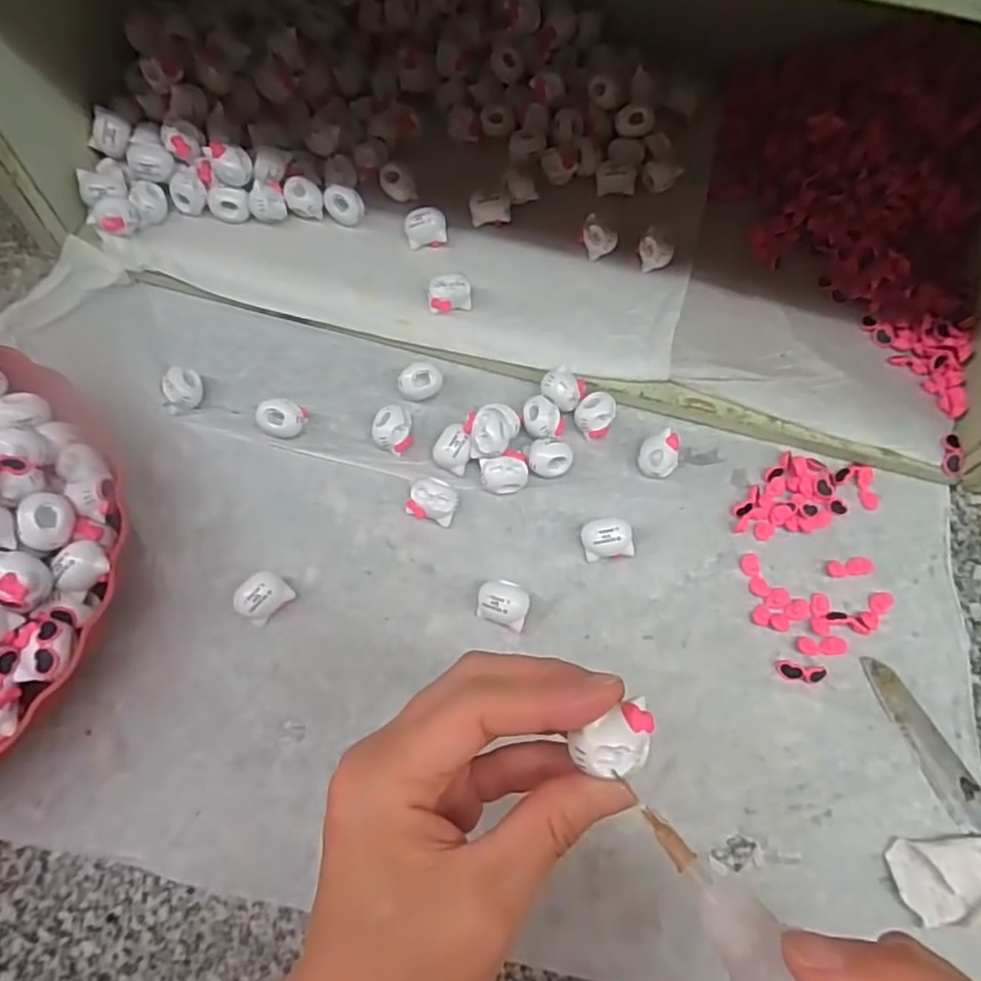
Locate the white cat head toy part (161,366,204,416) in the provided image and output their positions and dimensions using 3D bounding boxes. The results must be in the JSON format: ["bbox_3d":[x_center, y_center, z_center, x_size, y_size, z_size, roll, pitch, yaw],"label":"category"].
[{"bbox_3d":[-0.176,-0.058,0.380,0.023,0.017,0.021,1,65,-2],"label":"white cat head toy part"}]

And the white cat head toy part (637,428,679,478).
[{"bbox_3d":[0.095,-0.019,0.375,0.022,0.020,0.026,31,68,11],"label":"white cat head toy part"}]

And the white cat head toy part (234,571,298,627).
[{"bbox_3d":[-0.114,0.053,0.333,0.019,0.019,0.025,41,70,15],"label":"white cat head toy part"}]

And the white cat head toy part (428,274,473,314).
[{"bbox_3d":[-0.023,-0.117,0.396,0.027,0.017,0.014,-5,66,-5],"label":"white cat head toy part"}]

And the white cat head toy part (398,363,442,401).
[{"bbox_3d":[-0.041,-0.062,0.391,0.025,0.019,0.017,-11,66,-7],"label":"white cat head toy part"}]

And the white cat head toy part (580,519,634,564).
[{"bbox_3d":[0.062,0.026,0.353,0.026,0.019,0.019,-5,66,-5],"label":"white cat head toy part"}]

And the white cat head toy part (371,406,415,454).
[{"bbox_3d":[-0.055,-0.034,0.376,0.021,0.019,0.021,1,65,-2],"label":"white cat head toy part"}]

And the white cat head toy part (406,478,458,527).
[{"bbox_3d":[-0.031,0.005,0.358,0.025,0.019,0.021,11,65,2],"label":"white cat head toy part"}]

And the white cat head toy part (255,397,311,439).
[{"bbox_3d":[-0.117,-0.040,0.377,0.027,0.019,0.019,-26,69,-14],"label":"white cat head toy part"}]

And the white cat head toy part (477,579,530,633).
[{"bbox_3d":[0.006,0.057,0.336,0.025,0.019,0.022,12,66,3],"label":"white cat head toy part"}]

